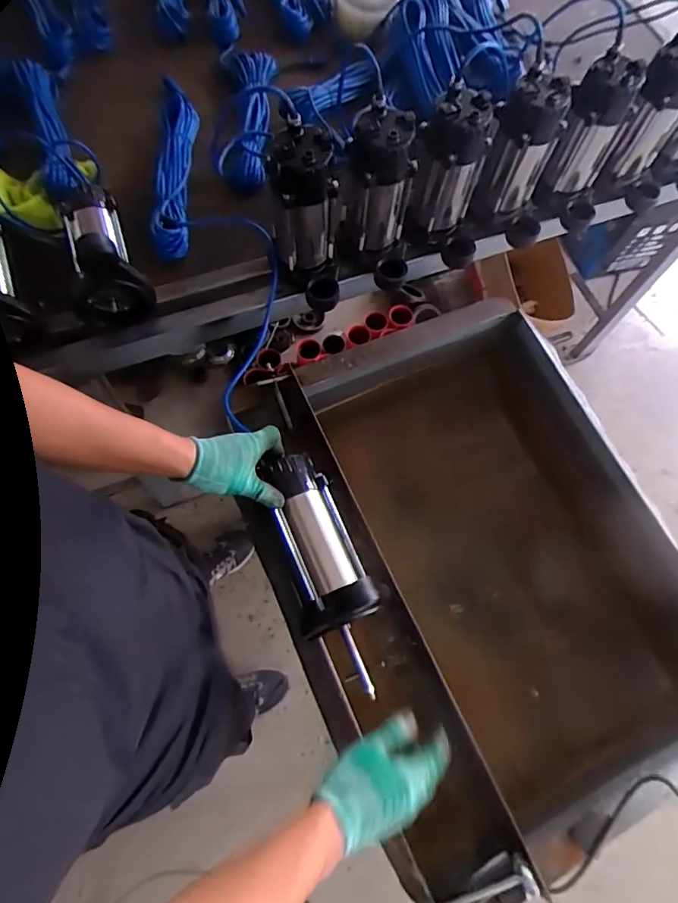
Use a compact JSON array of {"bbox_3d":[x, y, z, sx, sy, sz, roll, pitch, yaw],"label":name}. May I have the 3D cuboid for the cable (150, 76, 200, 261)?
[{"bbox_3d":[-0.288,-0.511,0.910,0.062,0.063,0.367,0,69,-3],"label":"cable"}]

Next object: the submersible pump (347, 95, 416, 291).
[{"bbox_3d":[0.067,-0.391,0.817,0.114,0.234,0.130,5,69,-2],"label":"submersible pump"}]

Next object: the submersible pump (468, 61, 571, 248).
[{"bbox_3d":[0.320,-0.492,0.886,0.139,0.245,0.107,19,69,4],"label":"submersible pump"}]

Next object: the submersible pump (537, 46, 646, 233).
[{"bbox_3d":[0.440,-0.526,0.904,0.131,0.261,0.099,28,70,7],"label":"submersible pump"}]

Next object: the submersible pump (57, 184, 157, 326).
[{"bbox_3d":[-0.377,-0.332,0.797,0.101,0.152,0.220,-21,72,-11],"label":"submersible pump"}]

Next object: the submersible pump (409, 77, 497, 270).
[{"bbox_3d":[0.186,-0.440,0.848,0.130,0.237,0.121,7,69,-1],"label":"submersible pump"}]

